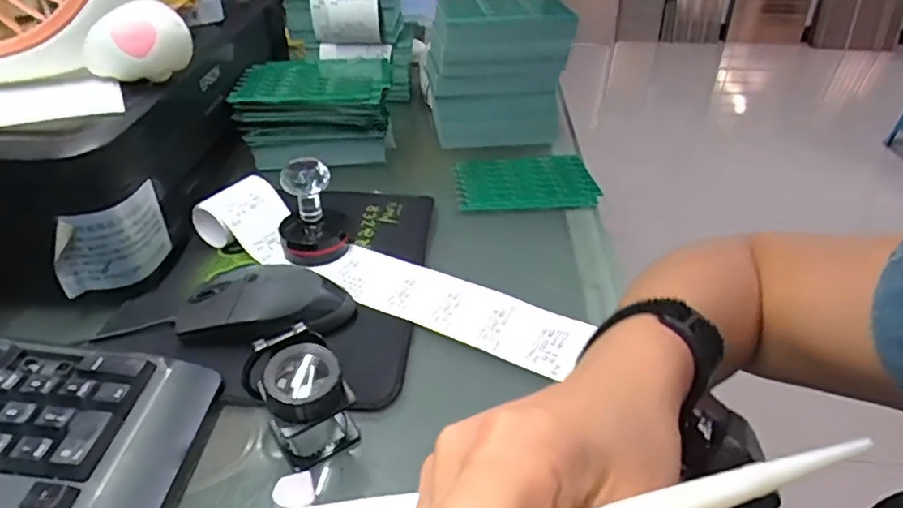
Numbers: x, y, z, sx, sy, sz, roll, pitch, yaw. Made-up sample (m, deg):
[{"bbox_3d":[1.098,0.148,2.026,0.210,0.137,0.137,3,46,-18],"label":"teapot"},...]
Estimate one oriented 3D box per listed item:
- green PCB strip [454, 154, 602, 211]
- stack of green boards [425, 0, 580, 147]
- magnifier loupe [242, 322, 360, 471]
[{"bbox_3d":[0.071,-0.069,0.570,0.129,0.014,0.093,-2,35,-4],"label":"green PCB strip"},{"bbox_3d":[0.047,-0.193,0.621,0.141,0.138,0.085,1,35,0],"label":"stack of green boards"},{"bbox_3d":[-0.081,0.075,0.312,0.046,0.051,0.052,-27,44,-33],"label":"magnifier loupe"}]

